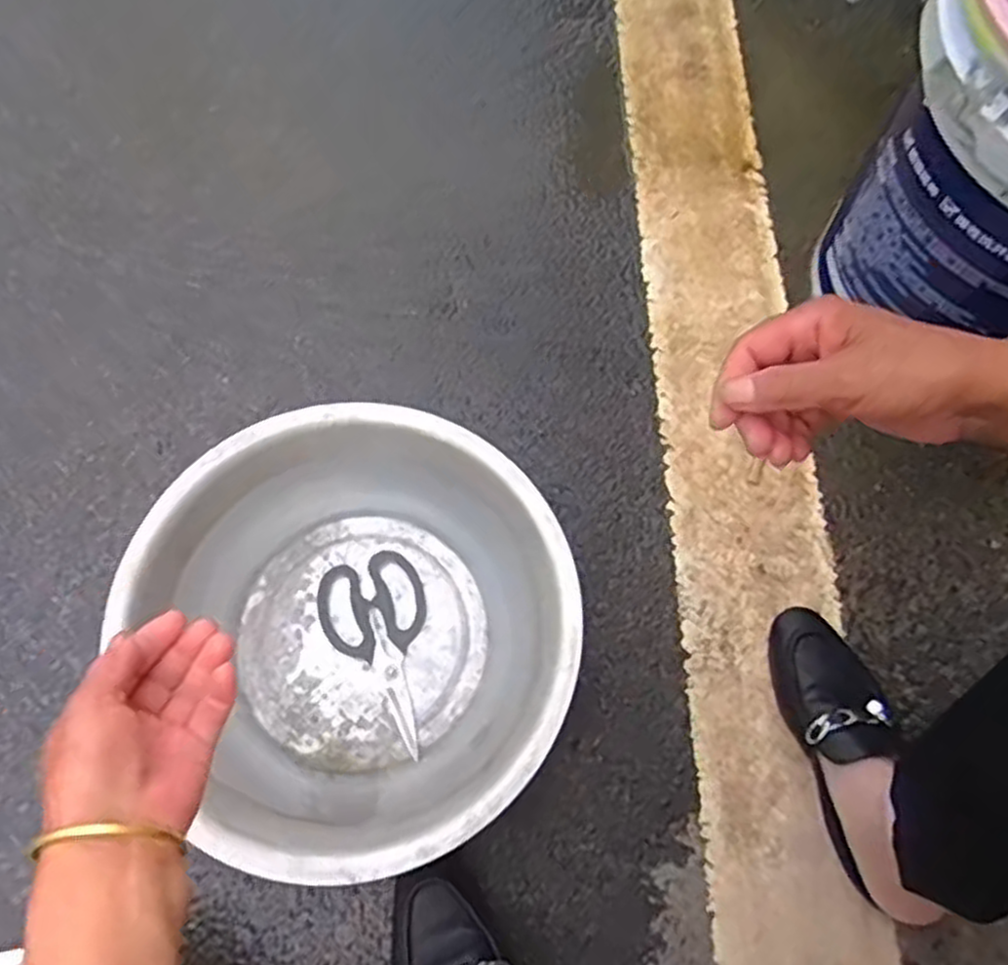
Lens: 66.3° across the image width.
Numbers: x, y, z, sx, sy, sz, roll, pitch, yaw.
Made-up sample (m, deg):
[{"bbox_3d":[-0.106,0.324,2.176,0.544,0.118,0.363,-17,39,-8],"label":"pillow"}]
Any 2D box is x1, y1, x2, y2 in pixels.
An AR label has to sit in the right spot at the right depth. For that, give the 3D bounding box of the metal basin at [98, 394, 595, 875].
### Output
[{"bbox_3d":[-0.110,0.118,0.649,0.318,0.119,0.345,0,70,-1],"label":"metal basin"}]

